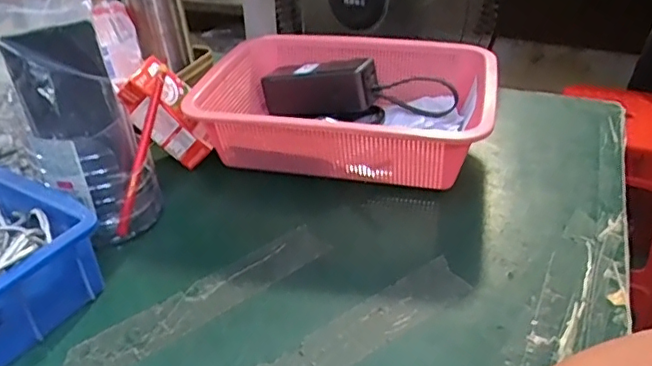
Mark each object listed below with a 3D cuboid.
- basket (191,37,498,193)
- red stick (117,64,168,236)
[{"bbox_3d":[0.023,-0.081,0.628,0.303,0.090,0.220,5,35,13],"label":"basket"},{"bbox_3d":[-0.168,-0.030,0.516,0.012,0.156,0.011,12,-4,22],"label":"red stick"}]

